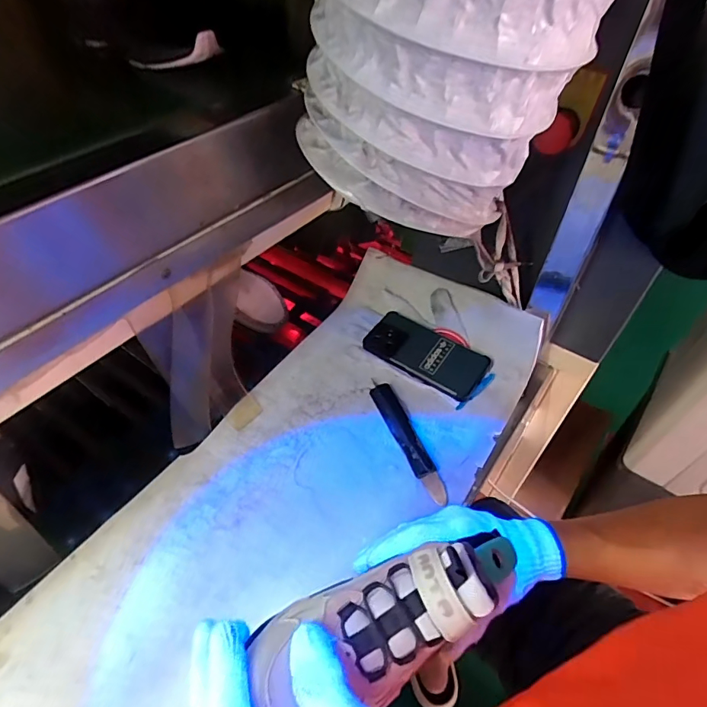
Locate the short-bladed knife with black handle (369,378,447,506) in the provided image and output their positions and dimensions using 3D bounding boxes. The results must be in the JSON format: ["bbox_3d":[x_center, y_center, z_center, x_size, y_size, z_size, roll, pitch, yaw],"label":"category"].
[{"bbox_3d":[0.064,0.101,0.554,0.028,0.014,0.170,-17,52,-15],"label":"short-bladed knife with black handle"}]

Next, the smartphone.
[{"bbox_3d":[0.099,-0.001,0.631,0.165,0.015,0.085,26,62,23],"label":"smartphone"}]

